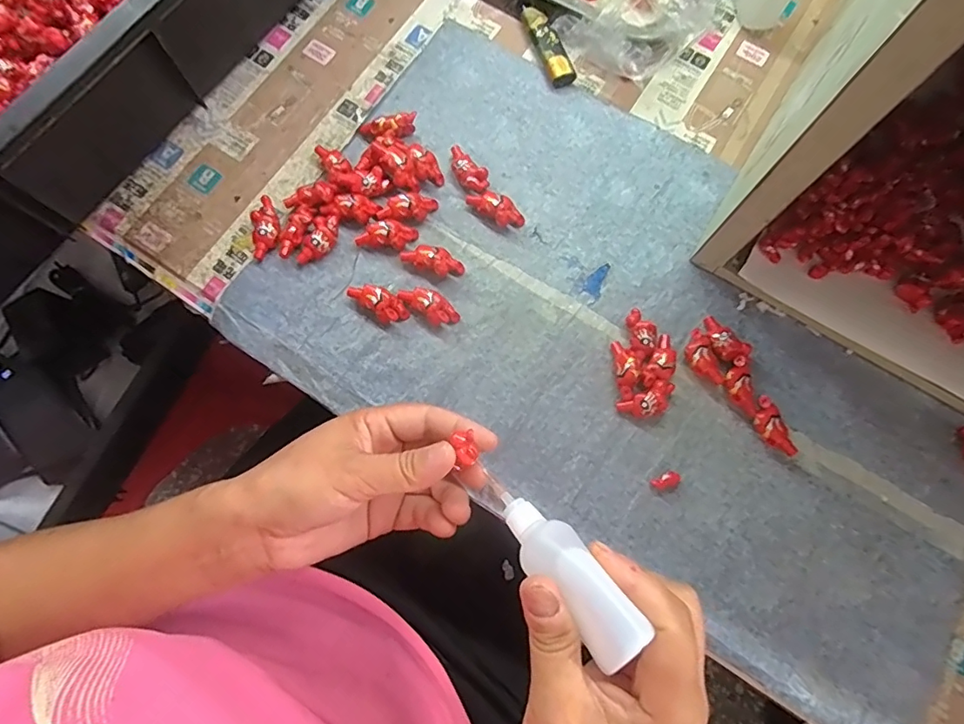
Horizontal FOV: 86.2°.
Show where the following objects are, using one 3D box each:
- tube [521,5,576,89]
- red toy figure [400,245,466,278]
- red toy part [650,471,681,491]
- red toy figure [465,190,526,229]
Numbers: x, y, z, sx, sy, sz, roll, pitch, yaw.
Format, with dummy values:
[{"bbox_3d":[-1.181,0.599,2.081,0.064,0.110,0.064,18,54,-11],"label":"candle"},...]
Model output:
[{"bbox_3d":[0.051,-0.245,0.400,0.019,0.011,0.070,-23,78,-5],"label":"tube"},{"bbox_3d":[-0.034,-0.069,0.355,0.042,0.017,0.017,20,77,5],"label":"red toy figure"},{"bbox_3d":[0.117,0.076,0.325,0.019,0.007,0.011,-13,77,-3],"label":"red toy part"},{"bbox_3d":[0.010,-0.109,0.365,0.041,0.014,0.018,39,80,9],"label":"red toy figure"}]

